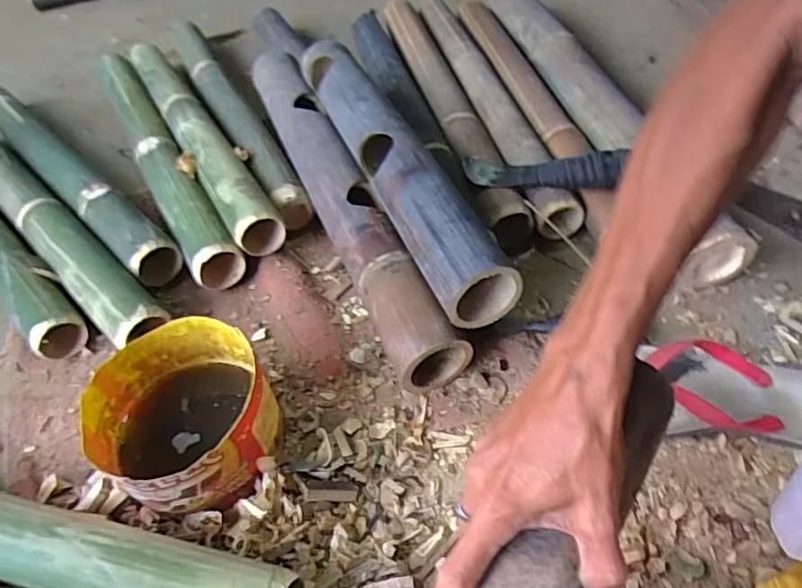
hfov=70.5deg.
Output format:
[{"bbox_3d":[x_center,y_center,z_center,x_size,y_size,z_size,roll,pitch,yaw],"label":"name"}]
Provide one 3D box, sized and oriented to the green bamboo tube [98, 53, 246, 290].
[{"bbox_3d":[-0.370,-0.226,0.846,0.064,0.052,0.633,-26,52,-17],"label":"green bamboo tube"}]

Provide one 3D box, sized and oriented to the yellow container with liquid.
[{"bbox_3d":[-0.195,0.111,0.512,0.145,0.092,0.159,-2,49,3],"label":"yellow container with liquid"}]

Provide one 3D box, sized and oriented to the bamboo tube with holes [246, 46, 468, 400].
[{"bbox_3d":[-0.089,-0.146,0.738,0.080,0.088,0.635,-19,50,-12],"label":"bamboo tube with holes"}]

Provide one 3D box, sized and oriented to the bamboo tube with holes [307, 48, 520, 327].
[{"bbox_3d":[-0.019,-0.168,0.682,0.072,0.076,0.521,-19,50,-12],"label":"bamboo tube with holes"}]

